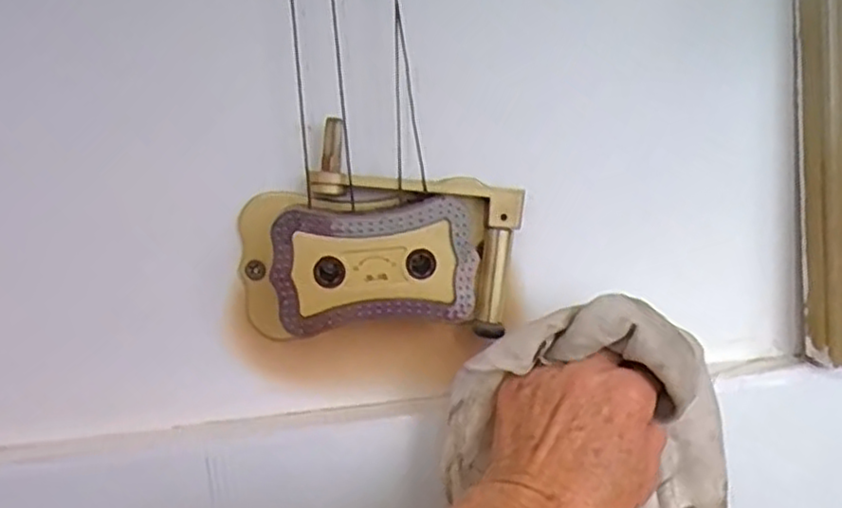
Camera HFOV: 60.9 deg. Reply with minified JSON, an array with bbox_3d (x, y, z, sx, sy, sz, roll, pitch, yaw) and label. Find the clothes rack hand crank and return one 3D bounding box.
[{"bbox_3d":[-0.021,-0.007,0.359,0.144,0.095,0.042,-6,9,-1],"label":"clothes rack hand crank"}]

